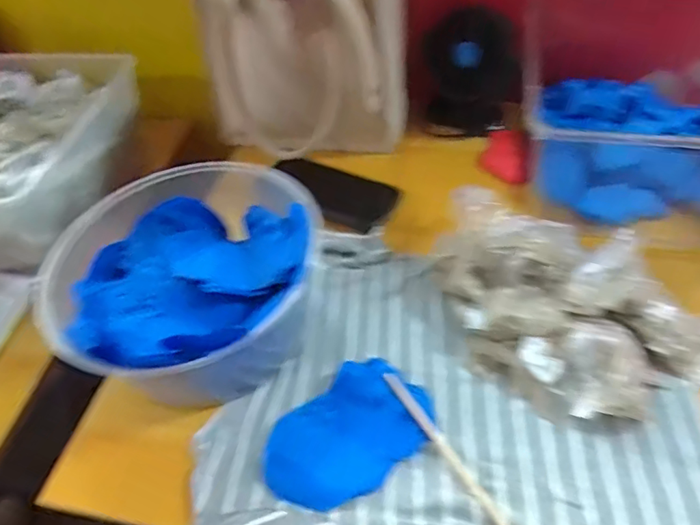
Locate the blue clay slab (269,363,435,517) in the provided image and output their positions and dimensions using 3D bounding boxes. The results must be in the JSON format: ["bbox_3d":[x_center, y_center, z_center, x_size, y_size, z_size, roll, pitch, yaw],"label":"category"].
[{"bbox_3d":[0.000,0.132,0.405,0.131,0.007,0.085,-36,55,-23],"label":"blue clay slab"}]

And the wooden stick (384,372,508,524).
[{"bbox_3d":[0.078,0.145,0.386,0.010,0.011,0.165,-29,52,-18],"label":"wooden stick"}]

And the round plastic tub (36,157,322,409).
[{"bbox_3d":[-0.141,0.011,0.450,0.214,0.083,0.208,4,49,10],"label":"round plastic tub"}]

